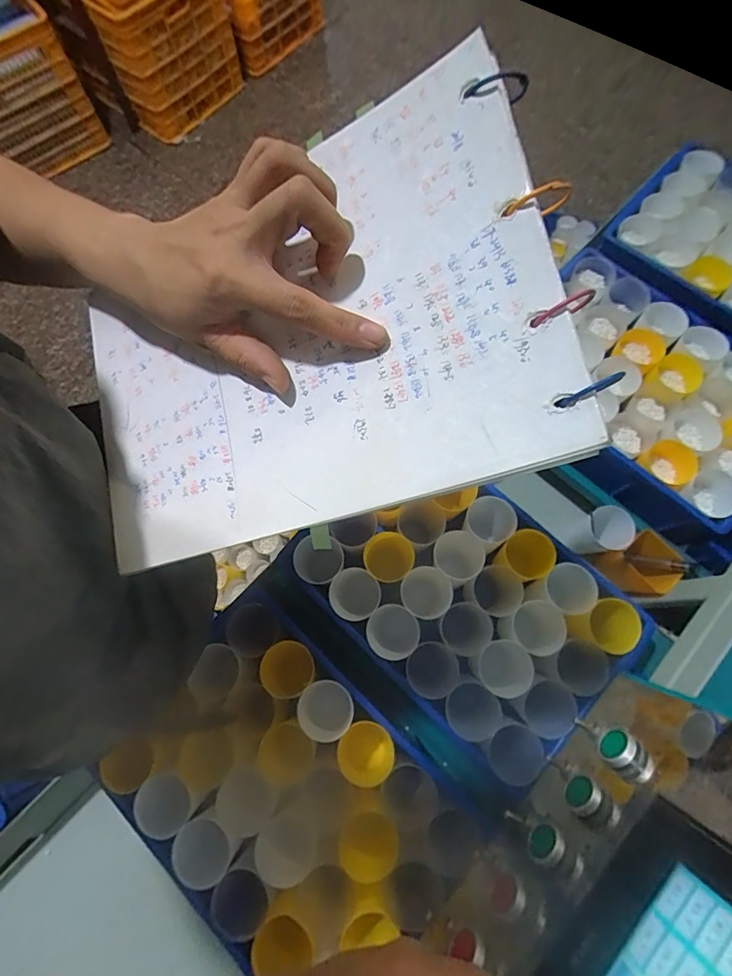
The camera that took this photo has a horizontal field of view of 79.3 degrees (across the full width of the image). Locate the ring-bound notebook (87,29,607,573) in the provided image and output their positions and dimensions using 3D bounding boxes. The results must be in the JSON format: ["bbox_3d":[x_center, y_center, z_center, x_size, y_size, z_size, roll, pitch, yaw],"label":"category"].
[{"bbox_3d":[-0.050,-0.072,0.247,0.284,0.009,0.192,-17,80,23],"label":"ring-bound notebook"}]

